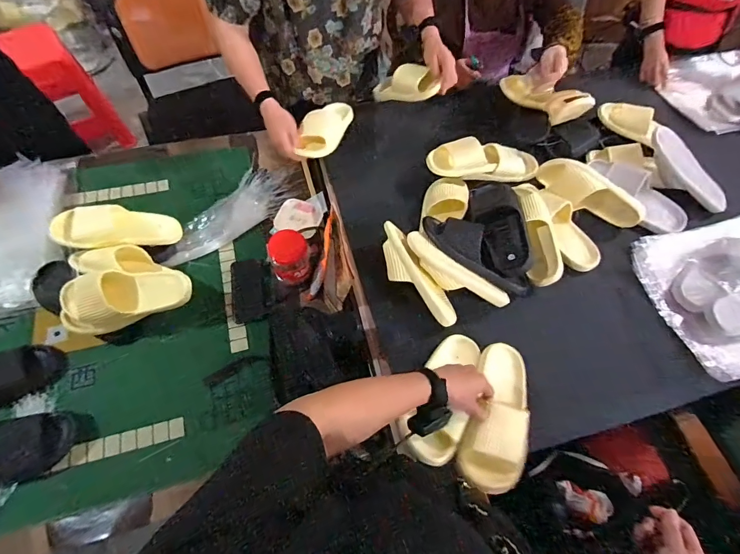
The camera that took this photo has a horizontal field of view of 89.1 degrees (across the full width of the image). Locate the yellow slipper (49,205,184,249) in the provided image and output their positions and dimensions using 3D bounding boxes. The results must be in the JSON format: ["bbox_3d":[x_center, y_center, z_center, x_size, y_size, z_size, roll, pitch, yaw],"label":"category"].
[{"bbox_3d":[-0.583,-0.115,0.879,0.251,0.054,0.086,-4,59,-40],"label":"yellow slipper"}]

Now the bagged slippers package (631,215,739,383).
[{"bbox_3d":[0.885,0.012,0.863,0.447,0.088,0.356,-12,65,-9],"label":"bagged slippers package"}]

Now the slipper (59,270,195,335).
[{"bbox_3d":[-0.516,0.047,0.779,0.262,0.087,0.090,-12,65,-9],"label":"slipper"}]

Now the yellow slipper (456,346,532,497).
[{"bbox_3d":[0.230,0.233,0.661,0.104,0.052,0.260,21,51,7],"label":"yellow slipper"}]

